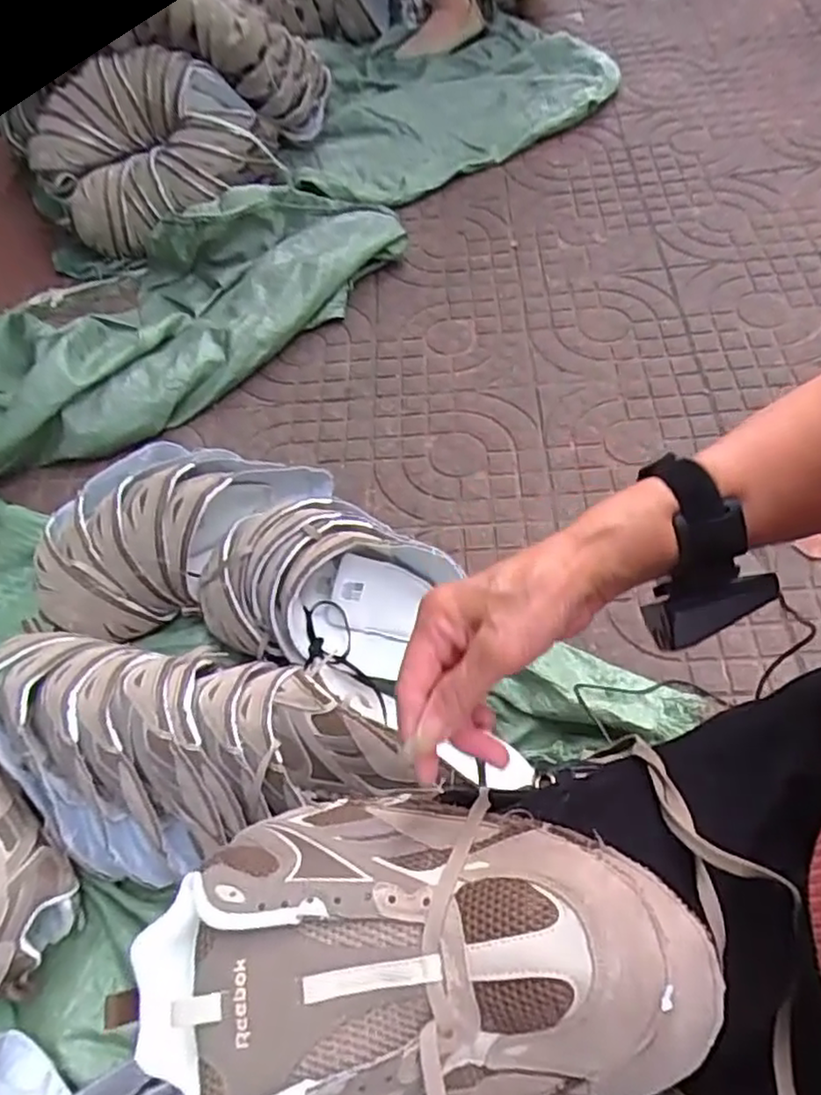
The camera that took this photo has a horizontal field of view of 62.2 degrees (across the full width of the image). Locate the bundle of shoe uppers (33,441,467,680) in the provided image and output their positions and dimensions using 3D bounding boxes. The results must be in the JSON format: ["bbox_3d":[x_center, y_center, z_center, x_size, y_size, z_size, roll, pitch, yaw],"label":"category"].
[{"bbox_3d":[-0.191,-0.002,0.803,0.424,0.159,0.261,6,59,12],"label":"bundle of shoe uppers"}]

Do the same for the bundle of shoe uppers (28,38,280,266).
[{"bbox_3d":[-0.413,-0.636,1.095,0.322,0.191,0.217,-41,61,-17],"label":"bundle of shoe uppers"}]

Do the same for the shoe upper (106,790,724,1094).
[{"bbox_3d":[-0.004,0.187,0.325,0.266,0.075,0.147,-8,57,-3],"label":"shoe upper"}]

